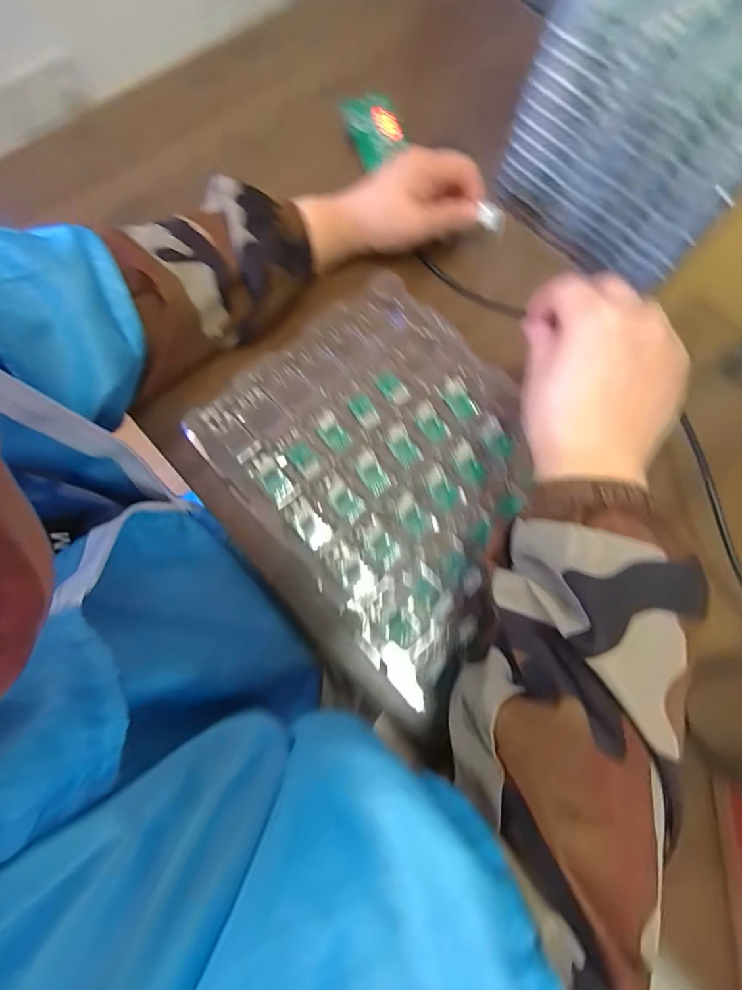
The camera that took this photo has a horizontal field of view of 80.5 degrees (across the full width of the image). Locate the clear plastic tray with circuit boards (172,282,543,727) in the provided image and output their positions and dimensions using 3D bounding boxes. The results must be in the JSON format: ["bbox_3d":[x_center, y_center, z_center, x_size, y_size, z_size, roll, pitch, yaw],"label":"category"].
[{"bbox_3d":[0.012,-0.013,0.321,0.220,0.020,0.254,-39,80,-10],"label":"clear plastic tray with circuit boards"}]

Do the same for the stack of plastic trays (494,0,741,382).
[{"bbox_3d":[0.277,-0.266,0.328,0.273,0.137,0.204,44,79,9],"label":"stack of plastic trays"}]

